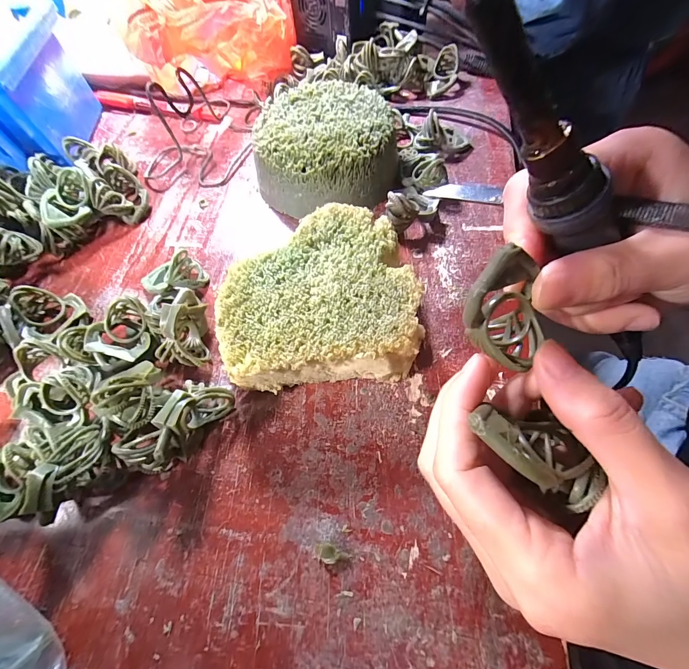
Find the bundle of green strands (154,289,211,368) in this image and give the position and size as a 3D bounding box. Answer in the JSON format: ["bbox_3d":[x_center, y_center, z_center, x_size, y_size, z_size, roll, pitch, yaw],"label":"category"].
[{"bbox_3d":[-0.092,-0.003,0.187,0.018,0.035,0.040,-5,64,0],"label":"bundle of green strands"}]

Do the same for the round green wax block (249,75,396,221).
[{"bbox_3d":[-0.017,-0.140,0.244,0.100,0.045,0.096,-13,65,-4],"label":"round green wax block"}]

